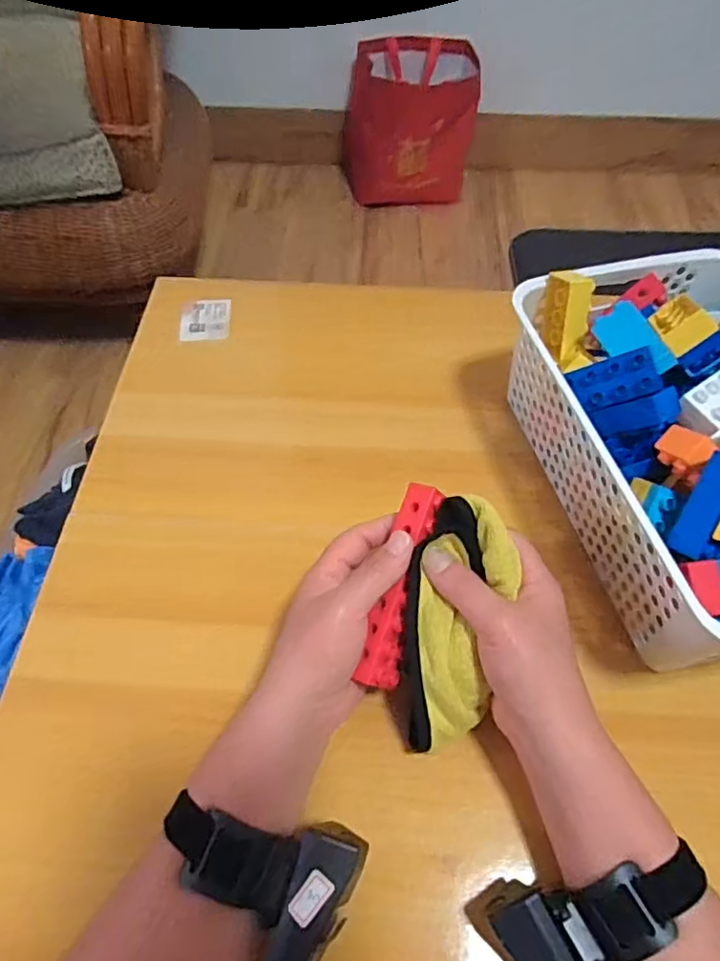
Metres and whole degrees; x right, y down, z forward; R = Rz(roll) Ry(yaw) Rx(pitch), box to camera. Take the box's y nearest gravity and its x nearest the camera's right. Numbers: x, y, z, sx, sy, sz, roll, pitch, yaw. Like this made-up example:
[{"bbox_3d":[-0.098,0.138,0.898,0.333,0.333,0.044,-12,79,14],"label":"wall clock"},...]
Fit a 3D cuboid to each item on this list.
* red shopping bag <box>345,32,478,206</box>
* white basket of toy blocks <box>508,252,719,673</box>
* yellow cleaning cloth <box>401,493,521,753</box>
[{"bbox_3d":[0.121,-0.852,1.498,0.303,0.289,0.223,-5,57,-4],"label":"red shopping bag"},{"bbox_3d":[0.246,-0.029,0.446,0.208,0.118,0.308,-10,57,-8],"label":"white basket of toy blocks"},{"bbox_3d":[0.057,0.087,0.376,0.060,0.024,0.153,10,91,6],"label":"yellow cleaning cloth"}]

